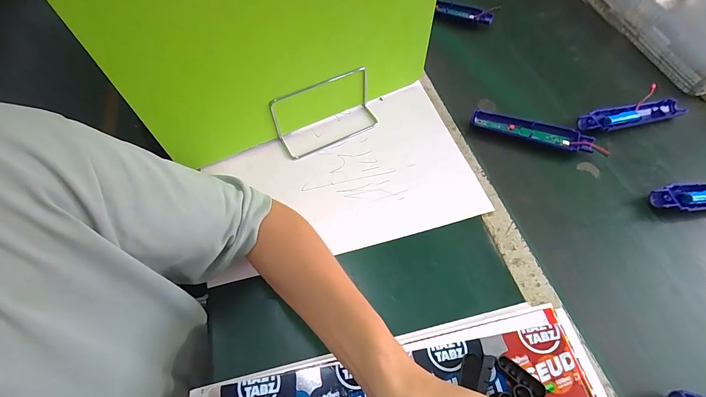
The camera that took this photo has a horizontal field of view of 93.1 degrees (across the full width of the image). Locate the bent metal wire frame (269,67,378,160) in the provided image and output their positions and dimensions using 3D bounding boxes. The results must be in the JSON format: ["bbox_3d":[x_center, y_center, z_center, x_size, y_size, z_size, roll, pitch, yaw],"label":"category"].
[{"bbox_3d":[-0.034,-0.127,0.482,0.153,0.078,0.060,-25,62,-13],"label":"bent metal wire frame"}]

